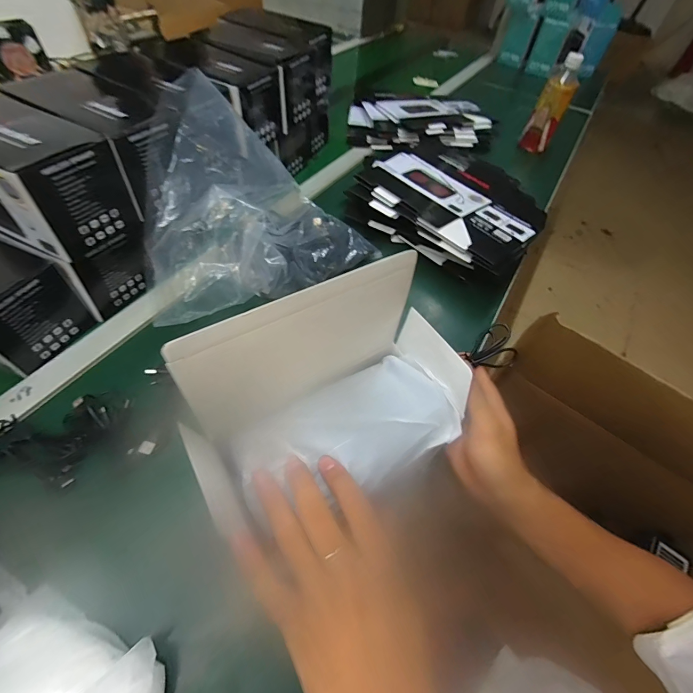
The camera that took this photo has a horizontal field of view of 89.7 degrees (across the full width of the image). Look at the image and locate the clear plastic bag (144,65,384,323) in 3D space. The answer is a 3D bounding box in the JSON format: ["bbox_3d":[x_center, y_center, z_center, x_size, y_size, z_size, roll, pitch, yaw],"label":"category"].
[{"bbox_3d":[-0.115,-0.165,0.450,0.159,0.193,0.314,37,59,20],"label":"clear plastic bag"}]

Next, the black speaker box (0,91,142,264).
[{"bbox_3d":[-0.362,-0.194,0.397,0.185,0.112,0.118,27,57,14],"label":"black speaker box"}]

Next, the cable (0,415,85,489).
[{"bbox_3d":[-0.309,0.108,0.347,0.102,0.018,0.049,16,55,6],"label":"cable"}]

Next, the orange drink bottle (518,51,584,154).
[{"bbox_3d":[0.486,-0.571,0.825,0.068,0.175,0.070,26,57,14],"label":"orange drink bottle"}]

